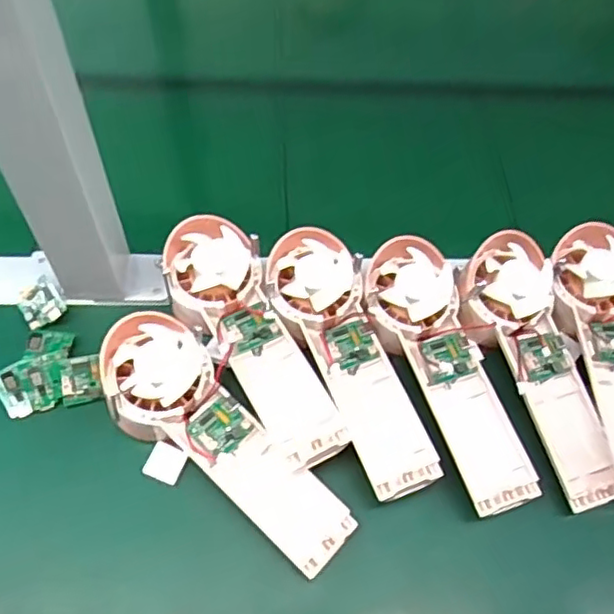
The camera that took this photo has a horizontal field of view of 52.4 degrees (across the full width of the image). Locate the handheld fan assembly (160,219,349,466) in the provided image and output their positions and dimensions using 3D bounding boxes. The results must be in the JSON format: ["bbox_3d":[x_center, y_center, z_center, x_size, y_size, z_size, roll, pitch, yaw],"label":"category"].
[{"bbox_3d":[-0.038,0.019,0.390,0.064,0.033,0.173,-20,61,-14],"label":"handheld fan assembly"}]

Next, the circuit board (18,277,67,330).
[{"bbox_3d":[-0.180,-0.003,0.422,0.027,0.004,0.033,-33,74,1],"label":"circuit board"}]

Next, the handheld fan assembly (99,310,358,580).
[{"bbox_3d":[-0.051,0.077,0.357,0.063,0.043,0.170,-38,67,-23],"label":"handheld fan assembly"}]

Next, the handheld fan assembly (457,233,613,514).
[{"bbox_3d":[0.150,0.038,0.405,0.066,0.048,0.177,-16,76,-13],"label":"handheld fan assembly"}]

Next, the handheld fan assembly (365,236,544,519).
[{"bbox_3d":[0.089,0.039,0.395,0.053,0.030,0.175,-19,75,-14],"label":"handheld fan assembly"}]

